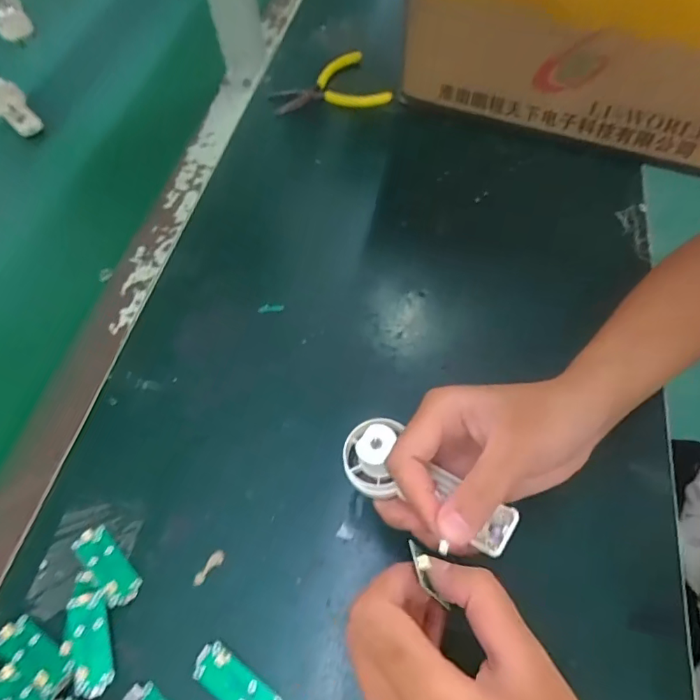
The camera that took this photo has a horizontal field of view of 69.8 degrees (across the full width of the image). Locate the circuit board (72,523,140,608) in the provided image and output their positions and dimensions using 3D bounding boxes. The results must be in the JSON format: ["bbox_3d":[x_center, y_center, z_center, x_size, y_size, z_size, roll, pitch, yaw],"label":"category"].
[{"bbox_3d":[-0.147,0.131,0.305,0.020,0.004,0.052,-31,63,-36],"label":"circuit board"}]

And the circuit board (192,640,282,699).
[{"bbox_3d":[-0.062,0.182,0.272,0.051,0.006,0.020,28,65,19],"label":"circuit board"}]

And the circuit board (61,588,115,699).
[{"bbox_3d":[-0.148,0.165,0.283,0.024,0.004,0.052,-14,65,-12],"label":"circuit board"}]

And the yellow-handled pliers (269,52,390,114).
[{"bbox_3d":[-0.024,-0.280,0.540,0.121,0.022,0.077,-17,59,-6],"label":"yellow-handled pliers"}]

